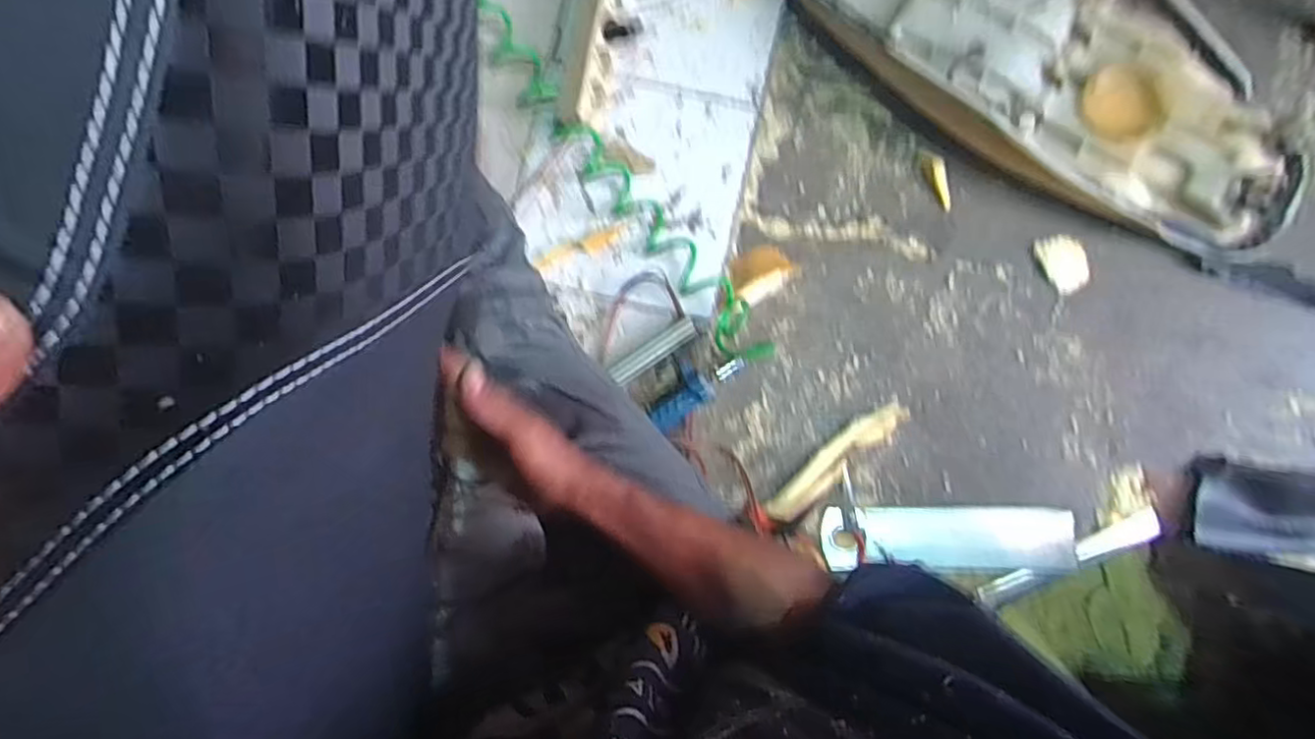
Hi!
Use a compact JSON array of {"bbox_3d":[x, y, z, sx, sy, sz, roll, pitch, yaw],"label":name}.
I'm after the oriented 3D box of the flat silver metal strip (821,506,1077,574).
[{"bbox_3d":[0.363,0.214,0.819,0.302,0.021,0.077,-1,87,2],"label":"flat silver metal strip"}]

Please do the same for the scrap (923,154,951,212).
[{"bbox_3d":[0.374,-0.249,0.862,0.018,0.020,0.078,-20,86,1],"label":"scrap"}]

